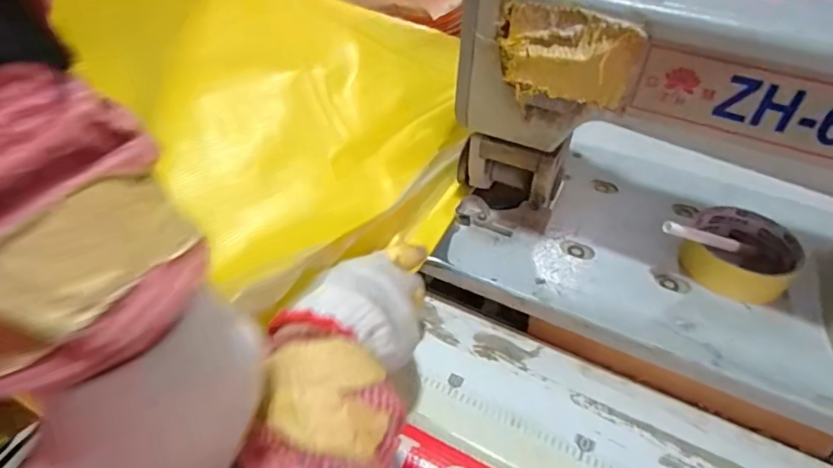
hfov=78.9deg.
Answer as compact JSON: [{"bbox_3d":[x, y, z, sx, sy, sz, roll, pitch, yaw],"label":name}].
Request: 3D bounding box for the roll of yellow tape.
[{"bbox_3d":[0.258,0.015,0.404,0.077,0.027,0.082,1,45,-1],"label":"roll of yellow tape"}]

